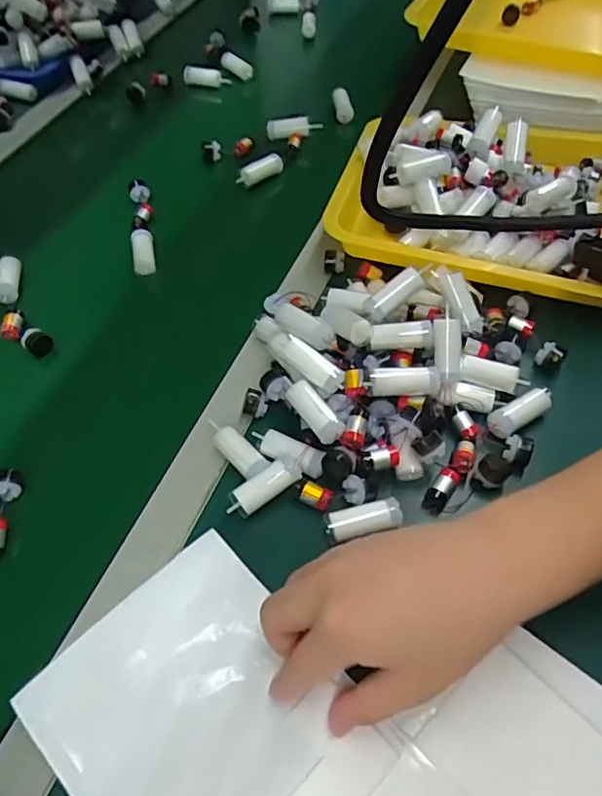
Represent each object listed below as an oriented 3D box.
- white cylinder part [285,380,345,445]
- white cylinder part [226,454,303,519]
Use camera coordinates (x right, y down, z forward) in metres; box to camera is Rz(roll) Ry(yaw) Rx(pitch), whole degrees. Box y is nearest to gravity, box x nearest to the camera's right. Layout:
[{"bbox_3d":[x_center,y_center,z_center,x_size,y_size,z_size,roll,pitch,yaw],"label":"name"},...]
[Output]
[{"bbox_3d":[0.009,0.009,0.402,0.018,0.018,0.051,-31,60,-18],"label":"white cylinder part"},{"bbox_3d":[-0.026,0.063,0.393,0.055,0.020,0.019,-30,59,-17],"label":"white cylinder part"}]

